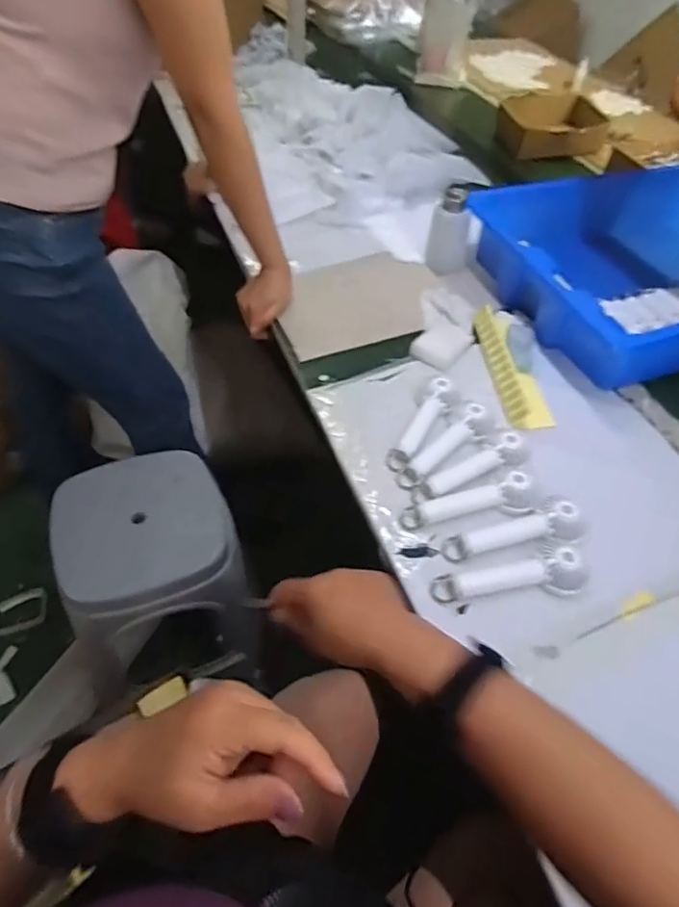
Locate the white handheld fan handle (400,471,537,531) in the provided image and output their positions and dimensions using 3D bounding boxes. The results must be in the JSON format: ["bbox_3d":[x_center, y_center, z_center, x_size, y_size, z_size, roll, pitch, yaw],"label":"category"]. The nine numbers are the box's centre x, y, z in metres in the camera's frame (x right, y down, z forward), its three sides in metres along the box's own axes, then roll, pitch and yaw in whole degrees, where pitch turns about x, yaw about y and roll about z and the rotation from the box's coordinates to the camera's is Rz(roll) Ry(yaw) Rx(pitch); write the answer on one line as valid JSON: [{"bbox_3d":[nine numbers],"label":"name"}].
[{"bbox_3d":[0.147,0.058,0.618,0.151,0.029,0.042,-9,51,-11],"label":"white handheld fan handle"}]

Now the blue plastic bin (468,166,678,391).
[{"bbox_3d":[0.572,-0.339,0.894,0.644,0.101,0.404,-15,53,-15],"label":"blue plastic bin"}]

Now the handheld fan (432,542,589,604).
[{"bbox_3d":[0.174,0.126,0.561,0.153,0.034,0.053,-9,51,-11],"label":"handheld fan"}]

